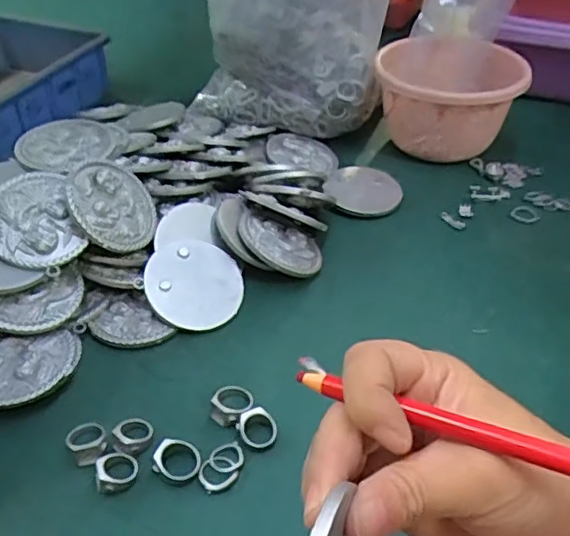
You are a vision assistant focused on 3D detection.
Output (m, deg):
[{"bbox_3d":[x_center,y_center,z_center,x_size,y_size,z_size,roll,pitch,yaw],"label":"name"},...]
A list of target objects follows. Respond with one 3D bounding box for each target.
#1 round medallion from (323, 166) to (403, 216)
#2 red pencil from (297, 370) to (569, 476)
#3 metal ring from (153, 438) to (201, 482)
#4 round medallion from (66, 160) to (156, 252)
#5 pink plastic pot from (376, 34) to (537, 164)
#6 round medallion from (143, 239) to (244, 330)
[{"bbox_3d":[0.076,-0.075,0.579,0.068,0.009,0.069,4,44,-3],"label":"round medallion"},{"bbox_3d":[0.073,0.059,0.210,0.162,0.006,0.006,12,40,33],"label":"red pencil"},{"bbox_3d":[-0.063,0.112,0.361,0.026,0.012,0.025,0,40,0],"label":"metal ring"},{"bbox_3d":[-0.129,-0.047,0.454,0.009,0.071,0.068,-29,13,37],"label":"round medallion"},{"bbox_3d":[0.164,-0.164,0.622,0.135,0.097,0.128,0,40,0],"label":"pink plastic pot"},{"bbox_3d":[-0.068,0.012,0.461,0.072,0.005,0.071,10,59,-17],"label":"round medallion"}]

